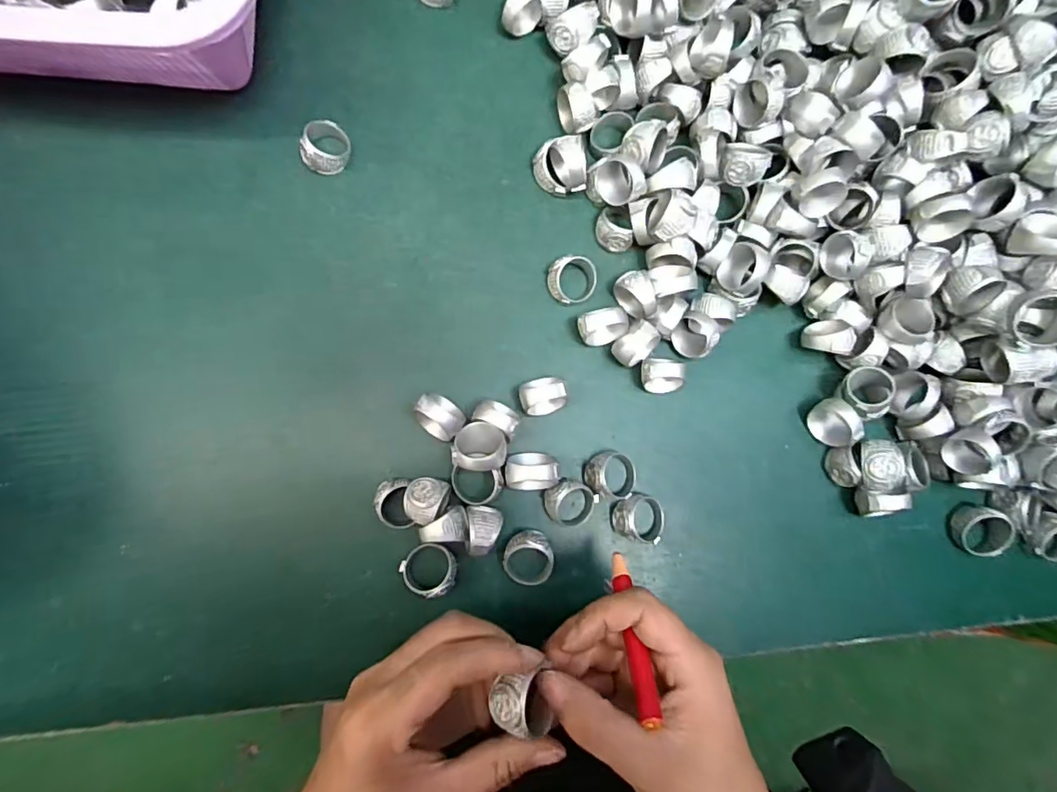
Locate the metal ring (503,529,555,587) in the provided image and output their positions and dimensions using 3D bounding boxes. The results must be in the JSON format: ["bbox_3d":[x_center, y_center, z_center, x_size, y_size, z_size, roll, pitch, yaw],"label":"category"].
[{"bbox_3d":[0.000,0.082,0.275,0.024,0.018,0.026,1,85,-7],"label":"metal ring"}]

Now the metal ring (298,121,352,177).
[{"bbox_3d":[-0.107,-0.132,0.287,0.026,0.018,0.023,-23,90,-7],"label":"metal ring"}]

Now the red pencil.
[{"bbox_3d":[0.044,0.099,0.231,0.007,0.072,0.005,2,130,-7],"label":"red pencil"}]

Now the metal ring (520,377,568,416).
[{"bbox_3d":[0.007,0.000,0.285,0.024,0.017,0.019,-6,86,-7],"label":"metal ring"}]

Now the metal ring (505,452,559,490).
[{"bbox_3d":[0.001,0.039,0.276,0.025,0.024,0.019,-1,85,-7],"label":"metal ring"}]

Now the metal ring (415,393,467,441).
[{"bbox_3d":[-0.045,0.010,0.274,0.024,0.023,0.020,42,82,-2],"label":"metal ring"}]

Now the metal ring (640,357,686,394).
[{"bbox_3d":[0.071,-0.011,0.291,0.021,0.020,0.019,-8,86,-8],"label":"metal ring"}]

